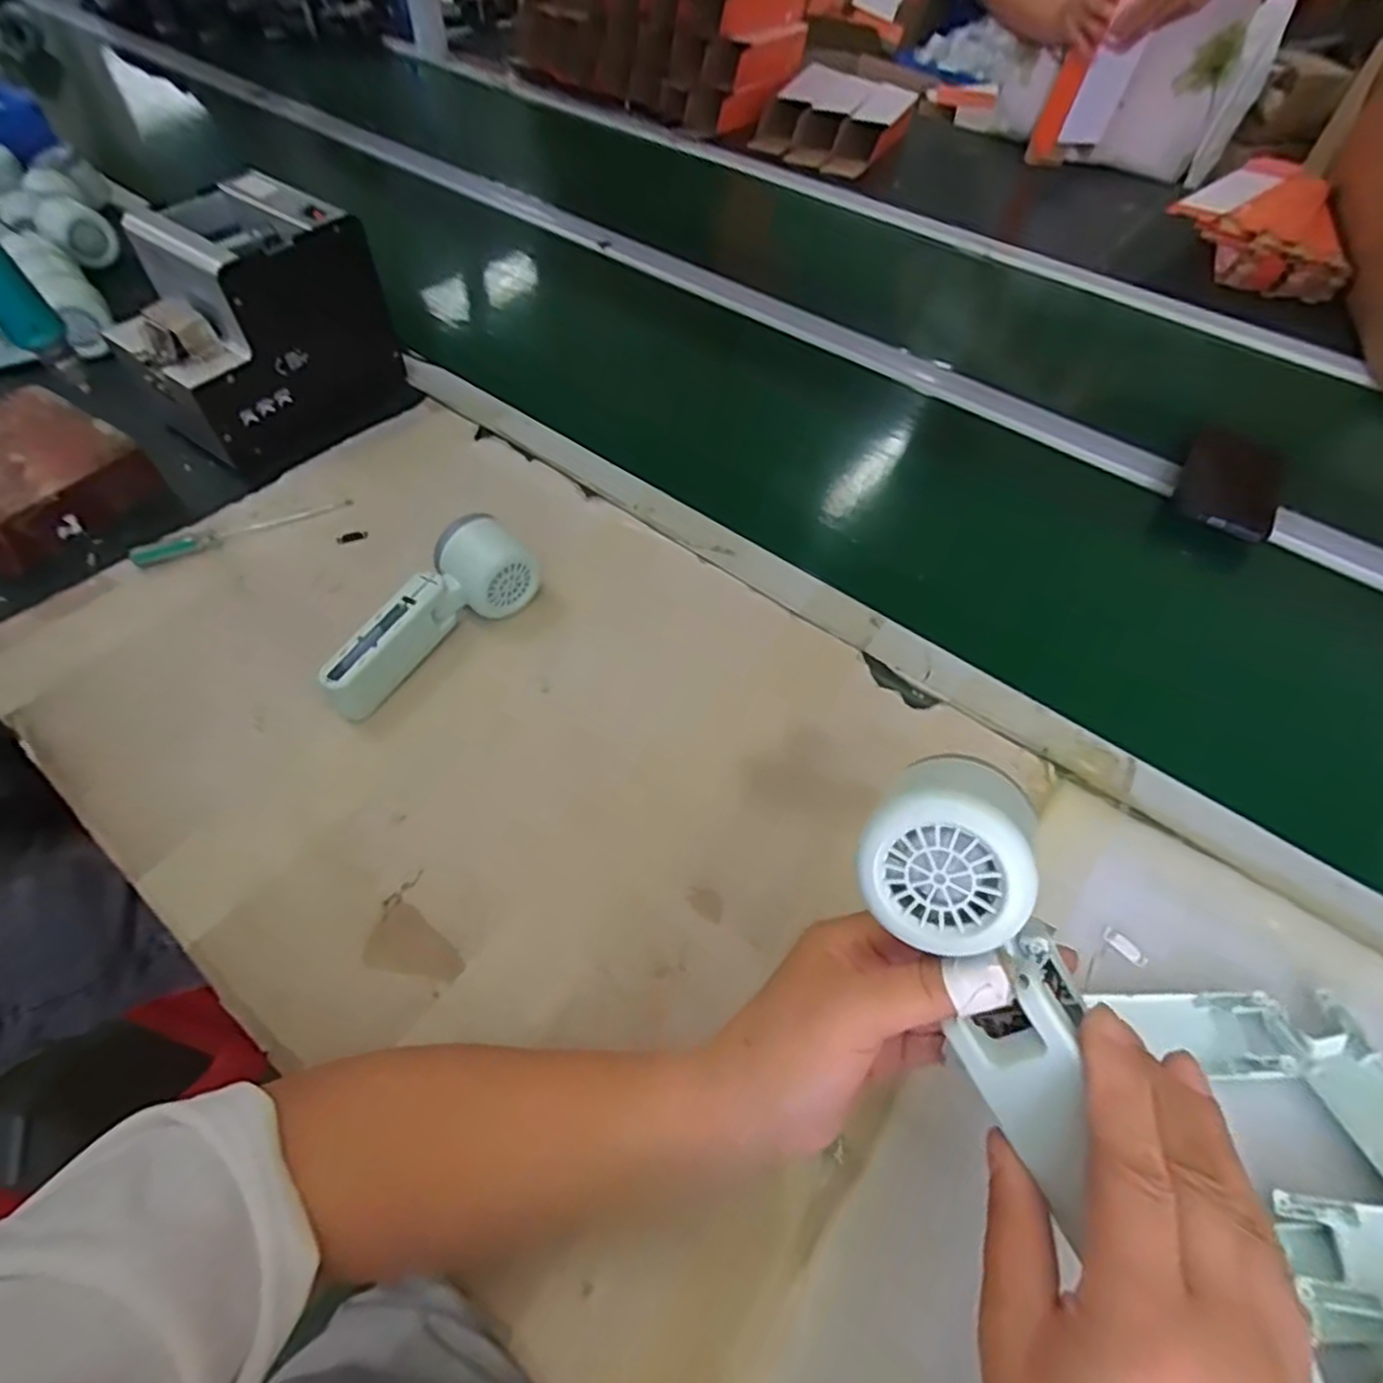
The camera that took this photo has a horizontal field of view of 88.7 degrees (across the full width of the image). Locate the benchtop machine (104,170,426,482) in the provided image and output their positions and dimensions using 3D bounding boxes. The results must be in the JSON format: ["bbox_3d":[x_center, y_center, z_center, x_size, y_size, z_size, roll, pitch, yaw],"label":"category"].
[{"bbox_3d":[-0.358,-0.304,0.587,0.121,0.150,0.181,39,61,23],"label":"benchtop machine"}]

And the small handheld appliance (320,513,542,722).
[{"bbox_3d":[-0.175,-0.052,0.474,0.055,0.051,0.163,30,58,18],"label":"small handheld appliance"}]

